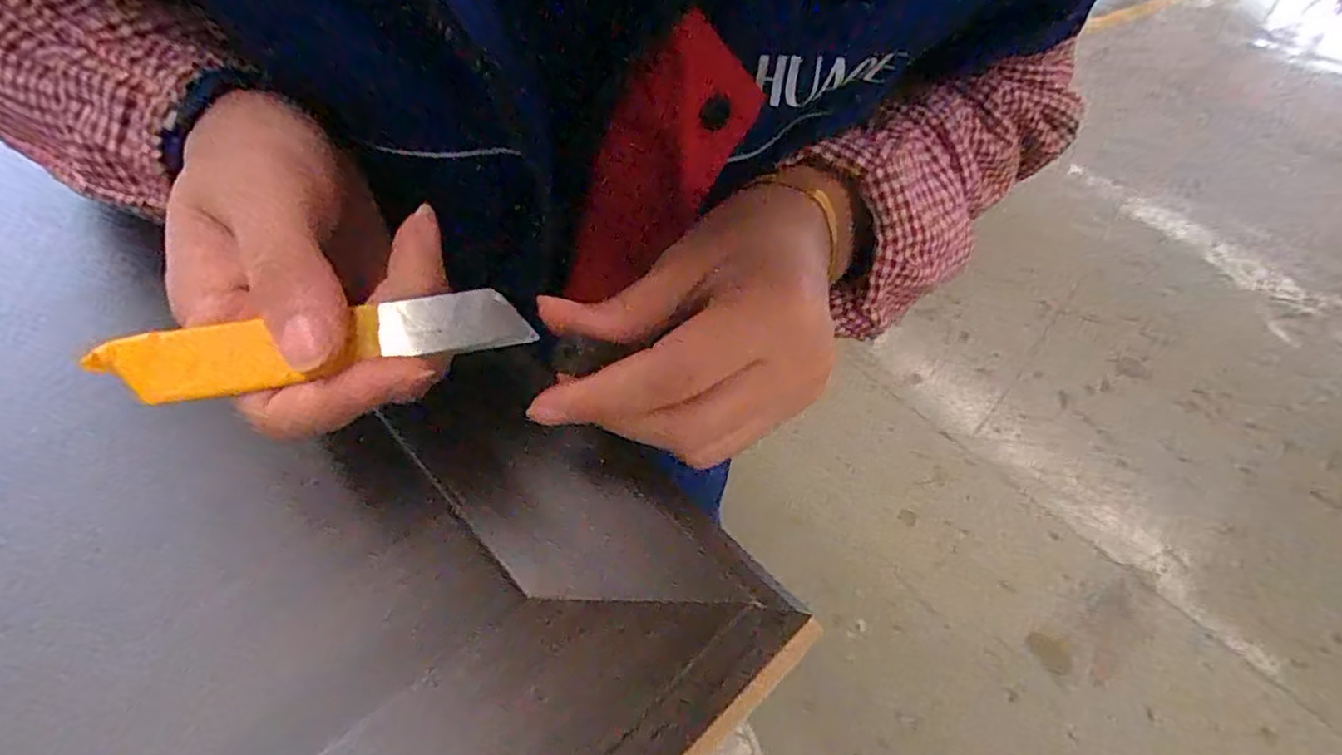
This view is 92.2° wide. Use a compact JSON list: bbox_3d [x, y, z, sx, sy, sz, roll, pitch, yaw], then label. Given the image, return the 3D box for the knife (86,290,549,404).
[{"bbox_3d":[-0.094,-0.009,0.180,0.106,0.011,0.017,-11,84,-16],"label":"knife"}]

